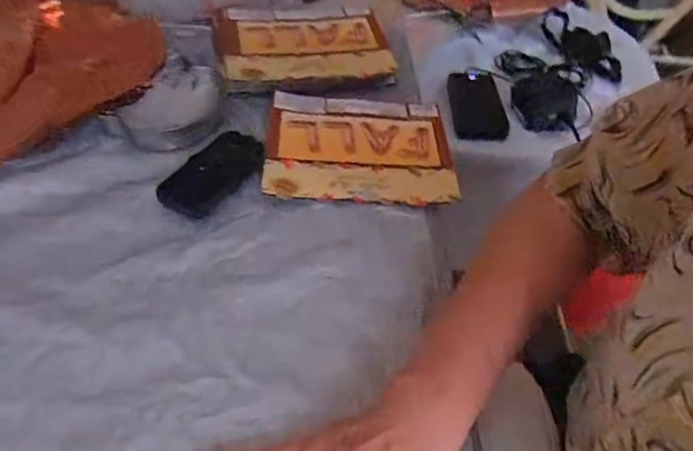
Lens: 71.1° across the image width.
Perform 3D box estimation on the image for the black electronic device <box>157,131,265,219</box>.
[{"bbox_3d":[-0.126,-0.050,0.462,0.055,0.021,0.106,31,54,22],"label":"black electronic device"}]

